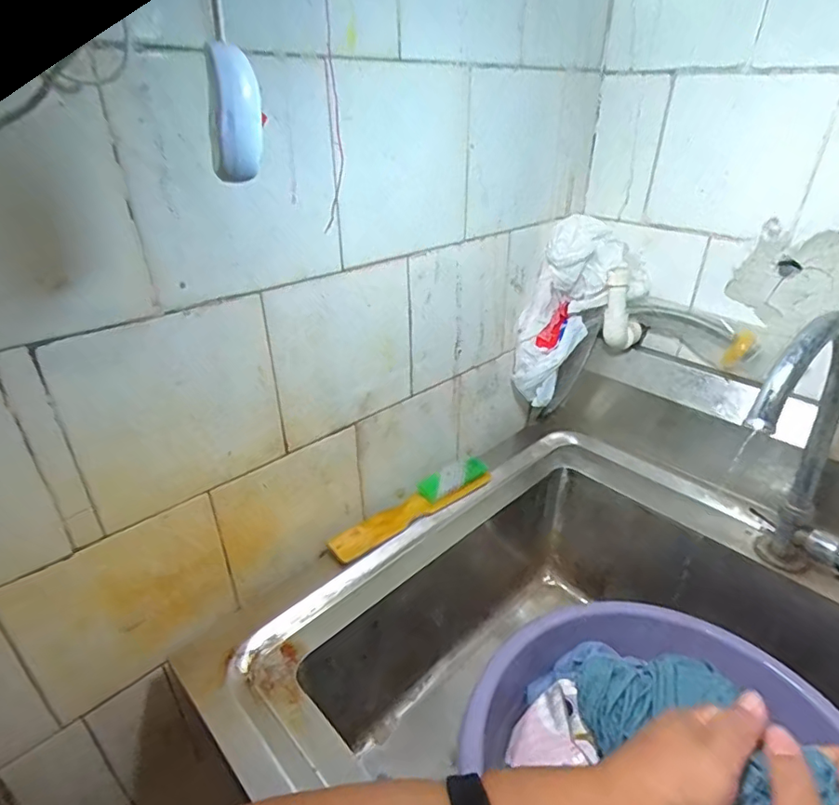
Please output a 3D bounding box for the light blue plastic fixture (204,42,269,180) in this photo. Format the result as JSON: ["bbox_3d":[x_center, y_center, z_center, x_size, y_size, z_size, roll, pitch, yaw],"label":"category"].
[{"bbox_3d":[-0.082,-0.128,0.232,0.024,0.052,0.026,-7,31,-12],"label":"light blue plastic fixture"}]

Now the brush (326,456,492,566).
[{"bbox_3d":[-0.005,0.113,0.561,0.201,0.029,0.033,-23,37,-33],"label":"brush"}]

